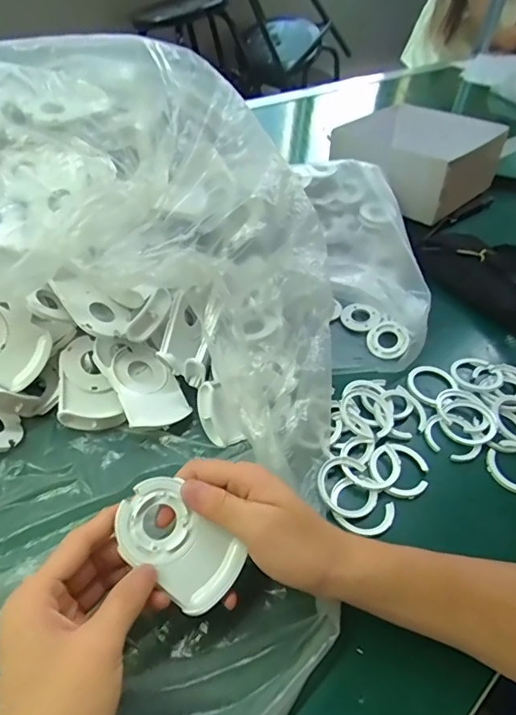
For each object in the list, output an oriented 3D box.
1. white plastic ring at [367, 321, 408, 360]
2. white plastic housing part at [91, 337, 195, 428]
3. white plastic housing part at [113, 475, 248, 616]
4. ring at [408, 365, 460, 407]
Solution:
[{"bbox_3d":[0.139,-0.019,0.520,0.038,0.009,0.044,-37,60,4],"label":"white plastic ring"},{"bbox_3d":[-0.105,0.023,0.432,0.055,0.018,0.094,-20,66,-37],"label":"white plastic housing part"},{"bbox_3d":[-0.051,0.117,0.303,0.084,0.018,0.050,48,63,-4],"label":"white plastic housing part"},{"bbox_3d":[0.179,0.028,0.489,0.054,0.007,0.048,-8,47,-14],"label":"ring"}]

